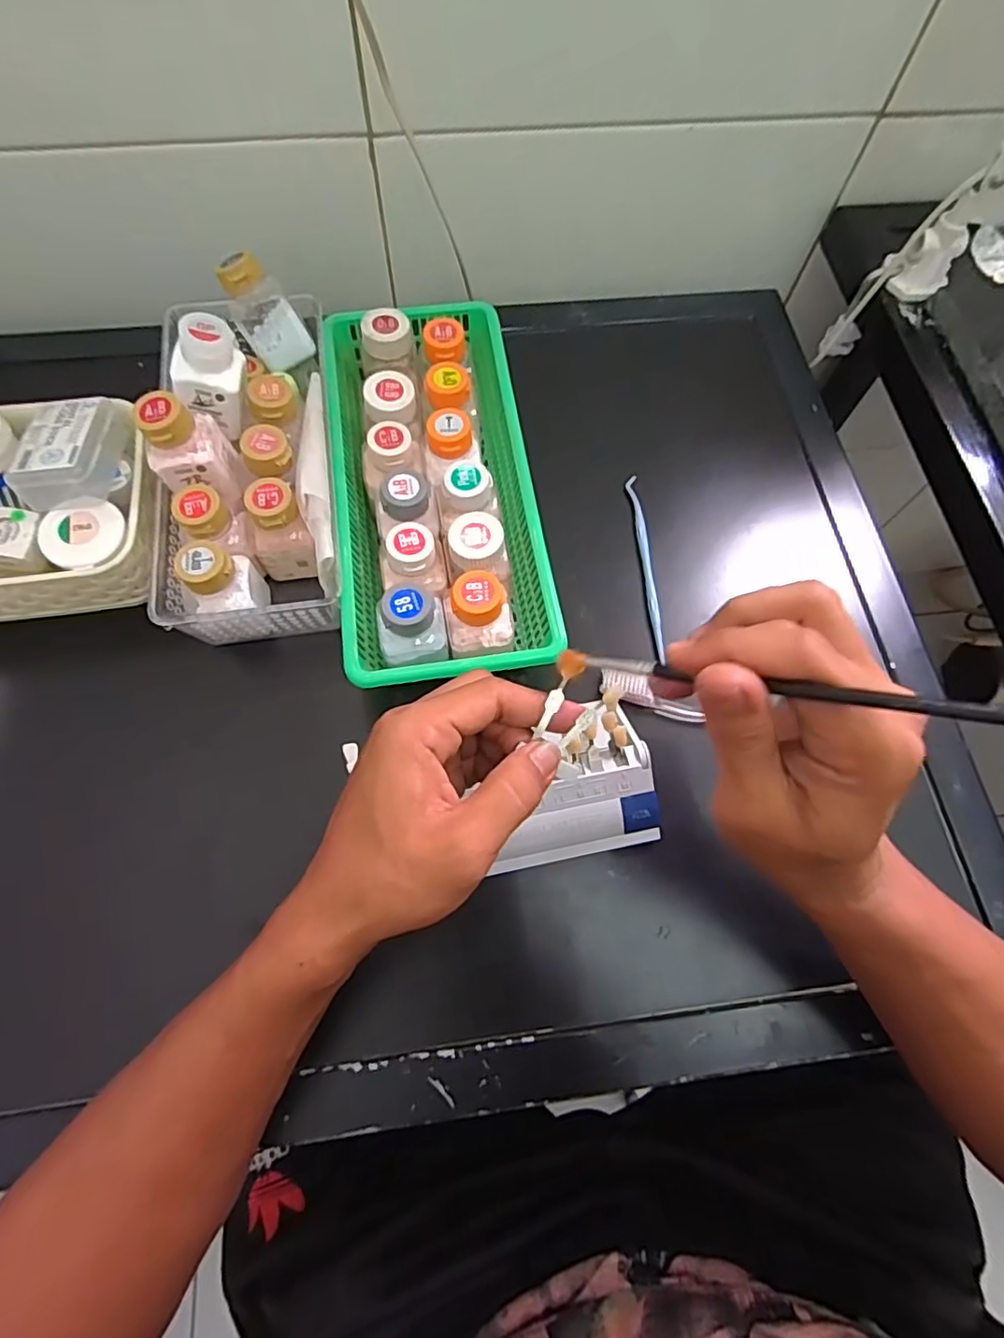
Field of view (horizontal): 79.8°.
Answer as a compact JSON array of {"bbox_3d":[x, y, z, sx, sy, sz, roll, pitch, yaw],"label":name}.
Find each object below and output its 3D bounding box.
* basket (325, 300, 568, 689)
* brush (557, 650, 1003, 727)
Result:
[{"bbox_3d":[-0.047,-0.130,0.414,0.128,0.067,0.288,-7,69,-5],"label":"basket"},{"bbox_3d":[0.093,0.006,0.219,0.182,0.010,0.011,9,61,46],"label":"brush"}]

